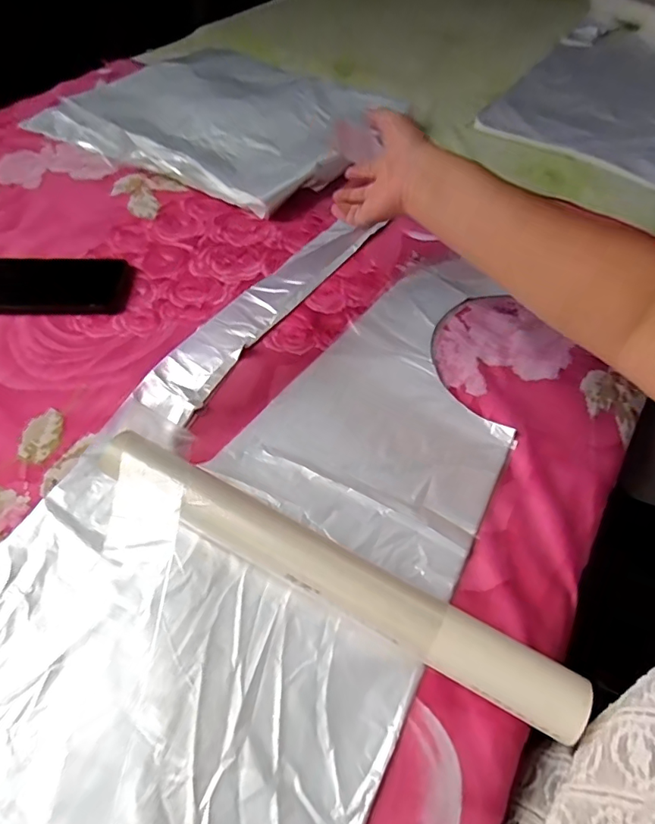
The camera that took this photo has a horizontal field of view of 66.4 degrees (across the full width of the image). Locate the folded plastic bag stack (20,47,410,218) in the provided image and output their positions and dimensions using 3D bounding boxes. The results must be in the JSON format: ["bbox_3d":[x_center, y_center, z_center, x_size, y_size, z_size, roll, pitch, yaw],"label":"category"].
[{"bbox_3d":[-0.159,-0.437,0.737,0.485,0.047,0.334,23,56,13],"label":"folded plastic bag stack"}]

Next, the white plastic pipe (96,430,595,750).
[{"bbox_3d":[-0.008,0.109,0.347,0.356,0.034,0.038,25,57,14],"label":"white plastic pipe"}]

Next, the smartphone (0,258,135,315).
[{"bbox_3d":[-0.297,-0.134,0.528,0.168,0.008,0.080,-1,54,-4],"label":"smartphone"}]

